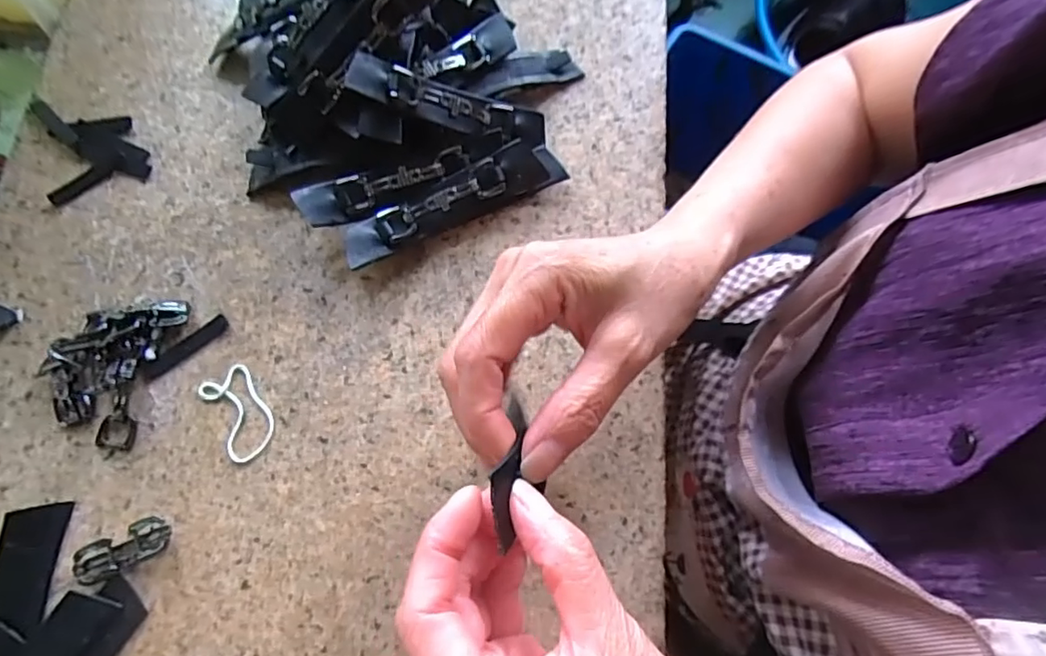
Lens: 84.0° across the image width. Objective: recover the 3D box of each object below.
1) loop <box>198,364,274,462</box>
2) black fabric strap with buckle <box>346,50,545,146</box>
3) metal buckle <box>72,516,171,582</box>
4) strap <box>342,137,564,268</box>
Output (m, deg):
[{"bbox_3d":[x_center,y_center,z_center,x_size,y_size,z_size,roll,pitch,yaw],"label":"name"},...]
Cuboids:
[{"bbox_3d":[-0.147,0.044,0.300,0.027,0.004,0.048,-31,75,-8],"label":"loop"},{"bbox_3d":[-0.040,-0.124,0.321,0.109,0.012,0.026,8,71,-26],"label":"black fabric strap with buckle"},{"bbox_3d":[-0.193,0.106,0.279,0.041,0.008,0.019,-24,74,-6],"label":"metal buckle"},{"bbox_3d":[-0.039,-0.070,0.324,0.125,0.021,0.027,-26,75,-7],"label":"strap"}]

